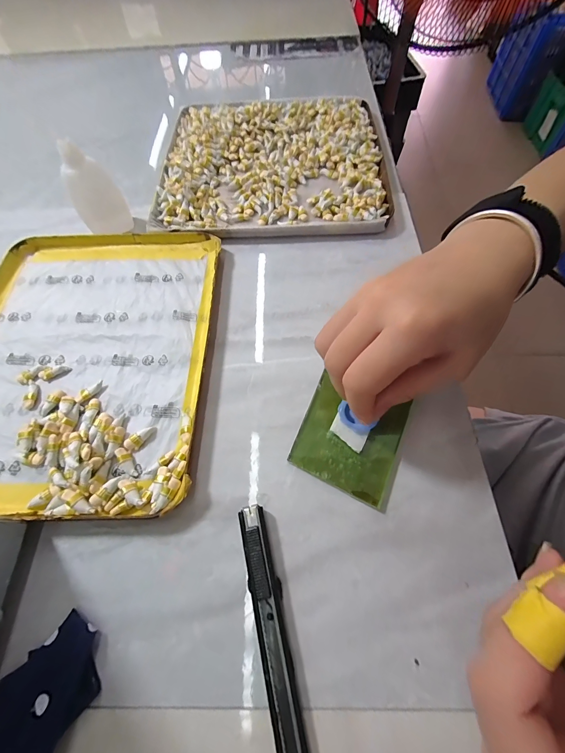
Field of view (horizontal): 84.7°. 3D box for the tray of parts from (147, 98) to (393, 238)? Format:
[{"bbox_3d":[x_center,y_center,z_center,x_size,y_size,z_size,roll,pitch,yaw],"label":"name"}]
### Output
[{"bbox_3d":[-0.012,-0.241,0.346,0.236,0.017,0.227,-1,65,1],"label":"tray of parts"}]

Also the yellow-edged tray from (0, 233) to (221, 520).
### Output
[{"bbox_3d":[-0.161,-0.024,0.244,0.198,0.014,0.243,0,65,2],"label":"yellow-edged tray"}]

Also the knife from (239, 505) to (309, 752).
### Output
[{"bbox_3d":[-0.005,0.140,0.164,0.016,0.010,0.133,-12,65,-4],"label":"knife"}]

